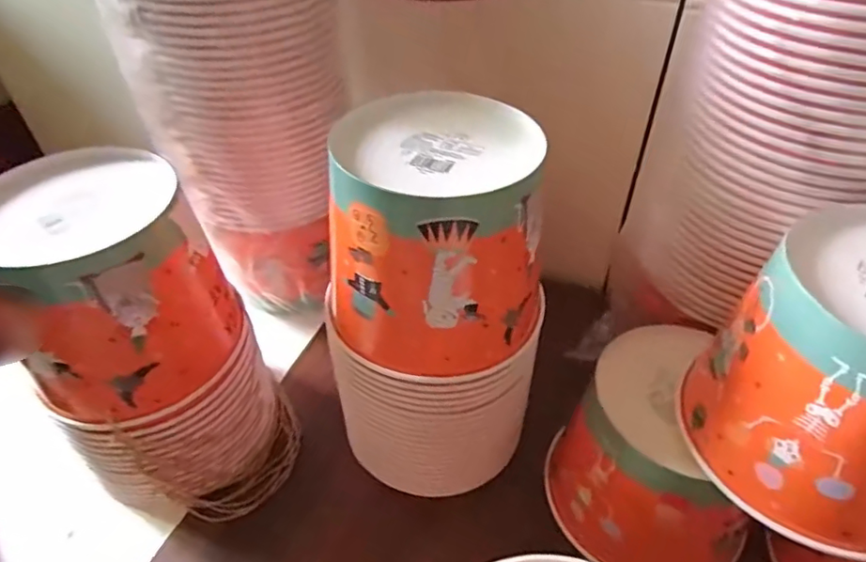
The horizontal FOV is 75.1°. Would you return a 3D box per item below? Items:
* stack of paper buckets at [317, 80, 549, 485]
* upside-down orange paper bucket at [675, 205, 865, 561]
[{"bbox_3d":[0.001,0.028,0.432,0.151,0.284,0.137,4,44,5],"label":"stack of paper buckets"},{"bbox_3d":[0.235,0.058,0.313,0.128,0.136,0.137,0,44,0],"label":"upside-down orange paper bucket"}]

